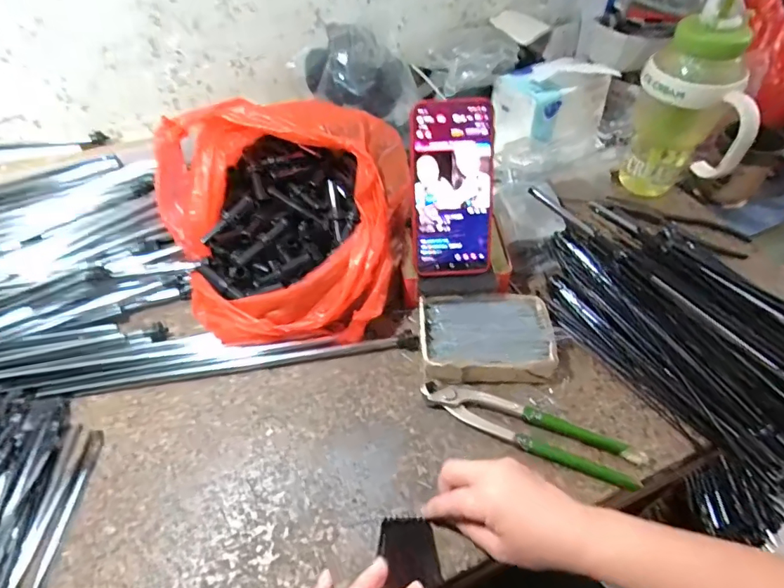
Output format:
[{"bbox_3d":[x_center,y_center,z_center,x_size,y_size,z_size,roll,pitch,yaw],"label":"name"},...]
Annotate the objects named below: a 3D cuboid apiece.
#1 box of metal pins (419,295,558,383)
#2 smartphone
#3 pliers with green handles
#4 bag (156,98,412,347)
[{"bbox_3d":[0.095,0.046,0.477,0.128,0.043,0.085,-4,48,-1],"label":"box of metal pins"},{"bbox_3d":[0.060,-0.100,0.460,0.081,0.164,0.012,-5,18,-2],"label":"smartphone"},{"bbox_3d":[0.123,0.118,0.430,0.194,0.021,0.044,18,52,18],"label":"pliers with green handles"},{"bbox_3d":[-0.118,-0.082,0.518,0.260,0.160,0.249,7,49,9],"label":"bag"}]

